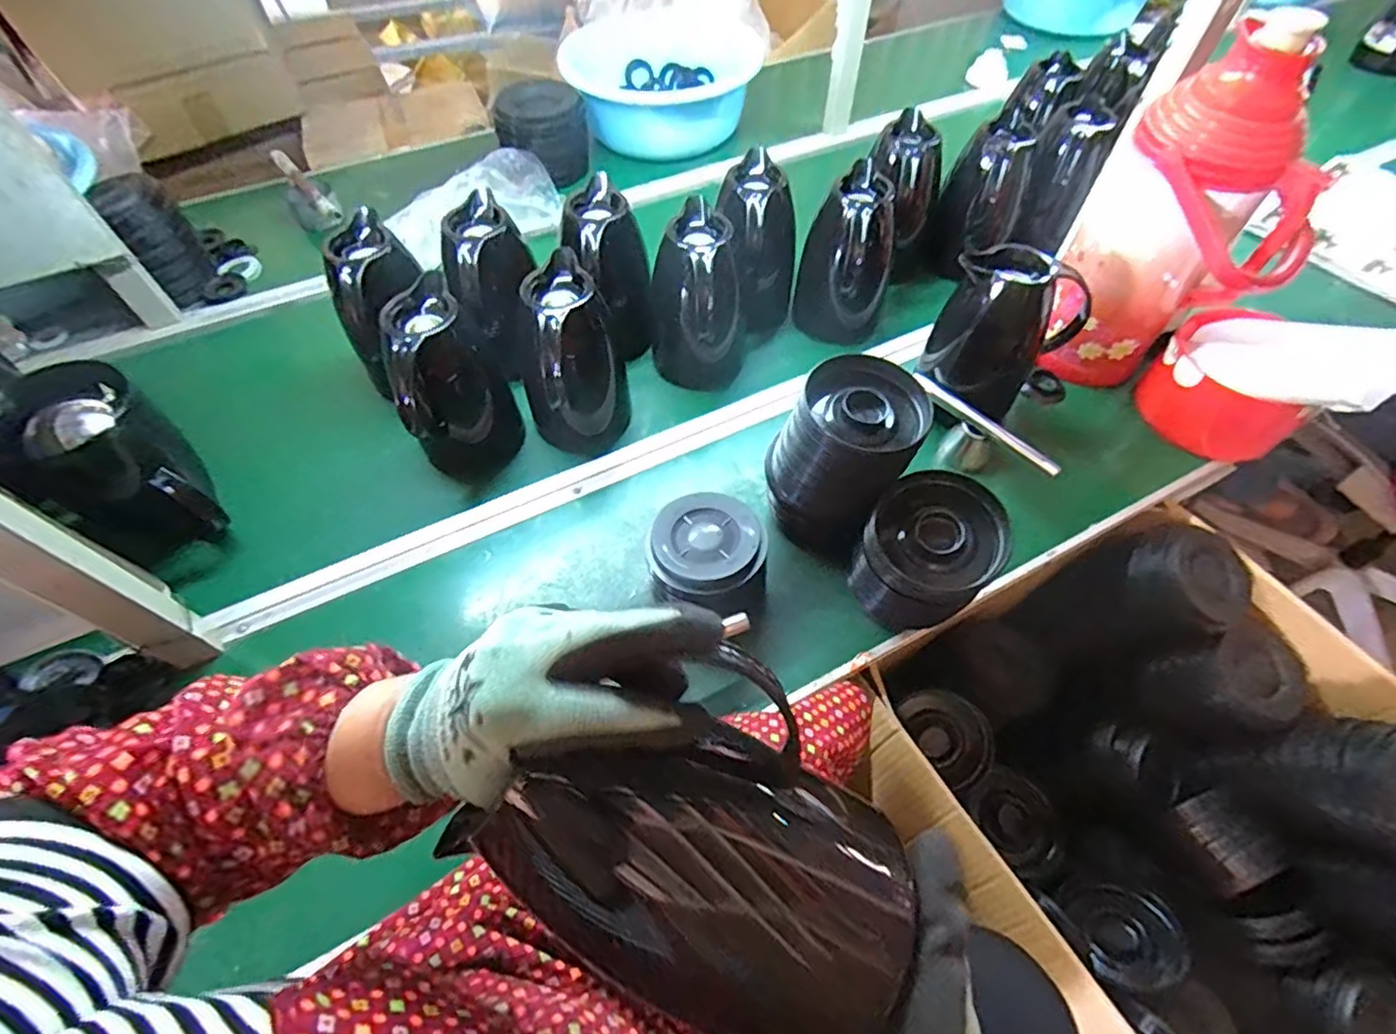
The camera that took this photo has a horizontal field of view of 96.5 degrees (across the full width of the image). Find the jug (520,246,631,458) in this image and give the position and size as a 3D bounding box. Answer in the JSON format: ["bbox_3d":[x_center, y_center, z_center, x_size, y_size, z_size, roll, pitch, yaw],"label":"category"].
[{"bbox_3d":[-0.146,-0.178,0.740,0.116,0.199,0.122,0,56,0],"label":"jug"}]

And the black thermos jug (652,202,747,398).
[{"bbox_3d":[0.000,-0.274,0.803,0.120,0.197,0.134,0,56,0],"label":"black thermos jug"}]

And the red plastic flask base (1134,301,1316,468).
[{"bbox_3d":[0.680,-0.177,0.802,0.166,0.102,0.180,38,64,22],"label":"red plastic flask base"}]

